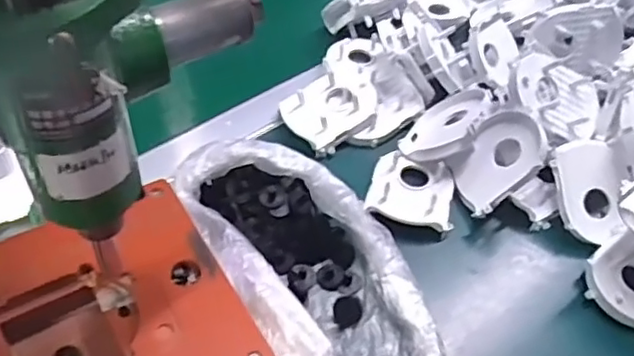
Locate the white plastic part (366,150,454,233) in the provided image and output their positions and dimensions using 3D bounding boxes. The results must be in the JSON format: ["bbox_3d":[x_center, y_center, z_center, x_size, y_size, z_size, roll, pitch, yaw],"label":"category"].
[{"bbox_3d":[0.075,0.007,0.493,0.064,0.016,0.060,11,48,5],"label":"white plastic part"}]

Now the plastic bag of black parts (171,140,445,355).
[{"bbox_3d":[0.001,0.072,0.418,0.137,0.057,0.229,-15,52,-18],"label":"plastic bag of black parts"}]

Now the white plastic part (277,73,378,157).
[{"bbox_3d":[0.014,-0.061,0.546,0.081,0.020,0.062,-26,56,-26],"label":"white plastic part"}]

